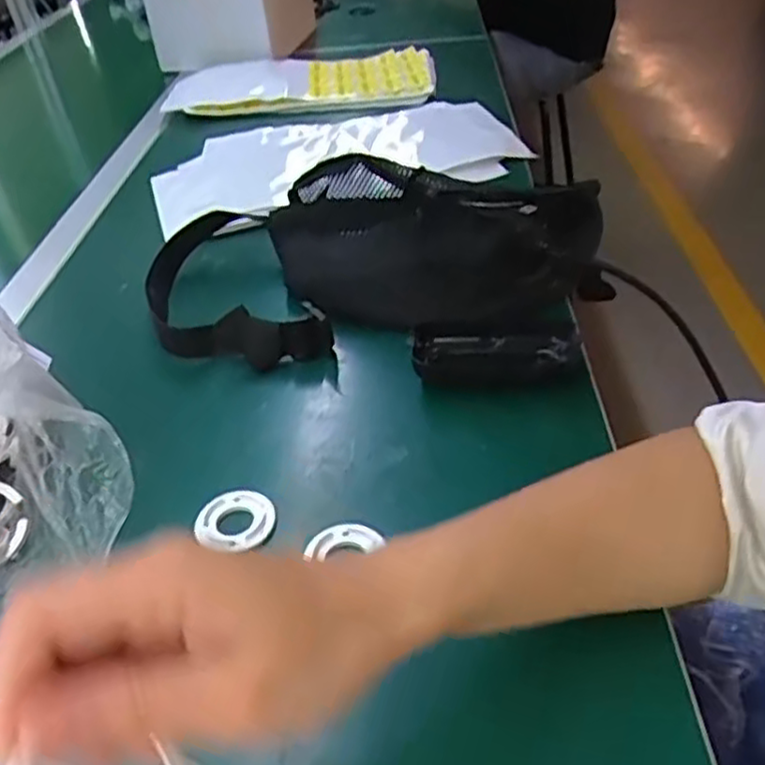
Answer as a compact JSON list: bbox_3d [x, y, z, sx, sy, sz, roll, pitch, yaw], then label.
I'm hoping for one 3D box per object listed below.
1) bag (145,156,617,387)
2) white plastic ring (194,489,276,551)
[{"bbox_3d":[-0.016,-0.097,0.567,0.359,0.093,0.189,3,39,14],"label":"bag"},{"bbox_3d":[-0.084,0.077,0.415,0.042,0.005,0.042,-5,38,4],"label":"white plastic ring"}]

